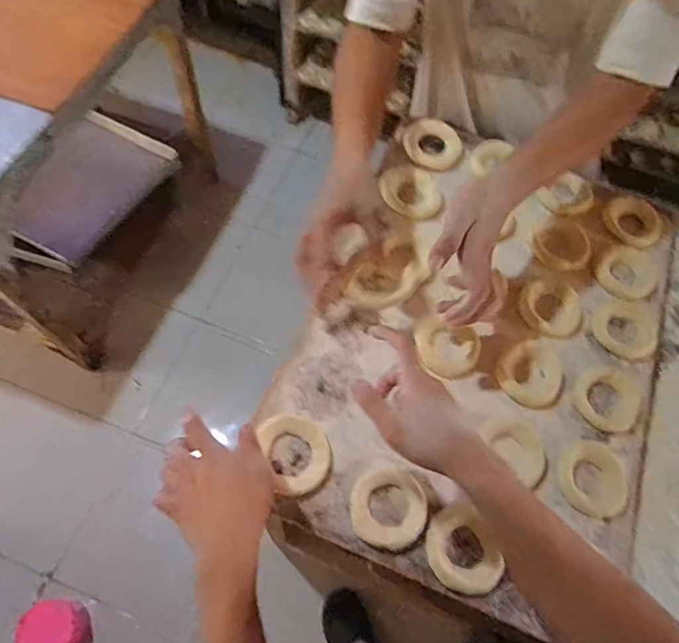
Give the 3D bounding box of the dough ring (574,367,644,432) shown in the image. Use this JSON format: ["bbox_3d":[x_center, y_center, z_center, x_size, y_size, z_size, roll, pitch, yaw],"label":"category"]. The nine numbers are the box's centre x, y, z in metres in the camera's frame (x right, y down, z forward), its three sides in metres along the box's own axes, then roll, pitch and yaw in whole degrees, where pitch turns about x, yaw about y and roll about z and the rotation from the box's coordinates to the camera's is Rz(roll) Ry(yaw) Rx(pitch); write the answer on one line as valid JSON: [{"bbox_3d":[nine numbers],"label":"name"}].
[{"bbox_3d":[0.328,0.093,0.619,0.087,0.015,0.079,-38,72,-19],"label":"dough ring"}]

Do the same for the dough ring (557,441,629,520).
[{"bbox_3d":[0.283,0.176,0.567,0.075,0.008,0.080,2,64,-3],"label":"dough ring"}]

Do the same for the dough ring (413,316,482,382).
[{"bbox_3d":[0.131,0.033,0.624,0.080,0.011,0.072,19,64,6],"label":"dough ring"}]

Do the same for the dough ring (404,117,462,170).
[{"bbox_3d":[0.137,-0.268,0.766,0.083,0.023,0.088,2,64,-3],"label":"dough ring"}]

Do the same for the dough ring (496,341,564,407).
[{"bbox_3d":[0.234,0.061,0.612,0.083,0.016,0.075,-36,71,-19],"label":"dough ring"}]

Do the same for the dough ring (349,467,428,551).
[{"bbox_3d":[0.051,0.195,0.535,0.077,0.018,0.081,2,64,-3],"label":"dough ring"}]

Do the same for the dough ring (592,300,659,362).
[{"bbox_3d":[0.370,0.011,0.651,0.084,0.013,0.082,2,64,-3],"label":"dough ring"}]

